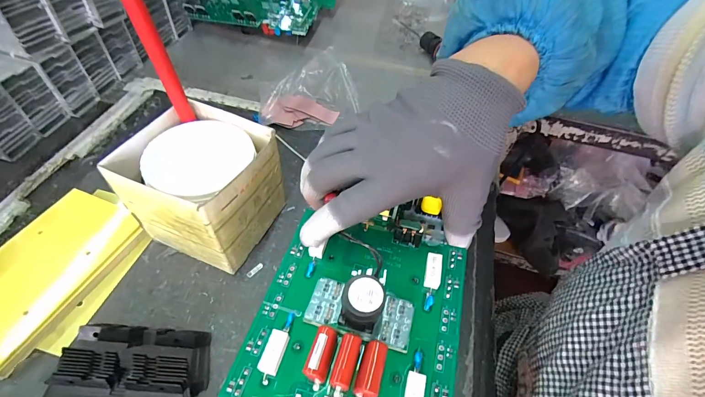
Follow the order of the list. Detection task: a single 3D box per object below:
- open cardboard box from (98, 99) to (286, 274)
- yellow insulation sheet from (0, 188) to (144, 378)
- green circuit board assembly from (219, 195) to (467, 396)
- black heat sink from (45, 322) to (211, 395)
[{"bbox_3d":[-0.143,-0.010,0.344,0.115,0.112,0.109,21,53,13],"label":"open cardboard box"},{"bbox_3d":[-0.297,0.065,0.327,0.105,0.018,0.162,20,52,12],"label":"yellow insulation sheet"},{"bbox_3d":[0.008,0.064,0.216,0.126,0.042,0.165,14,51,8],"label":"green circuit board assembly"},{"bbox_3d":[-0.177,0.130,0.279,0.109,0.032,0.050,4,51,0],"label":"black heat sink"}]

